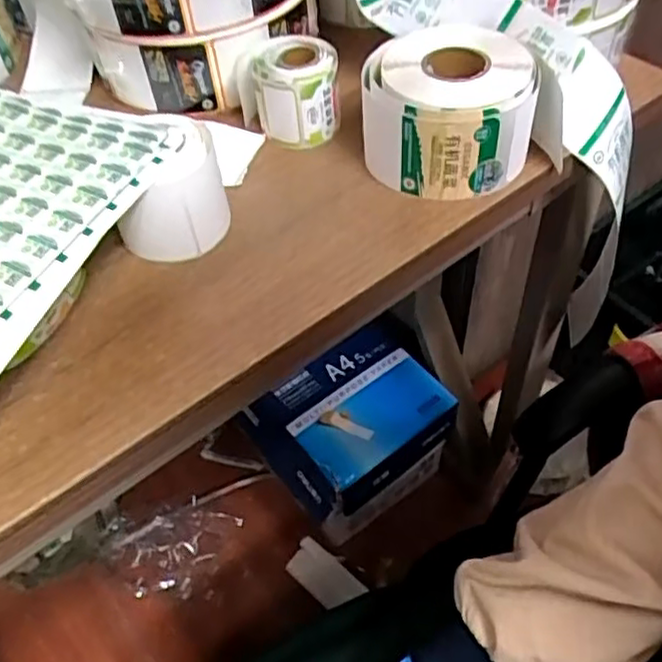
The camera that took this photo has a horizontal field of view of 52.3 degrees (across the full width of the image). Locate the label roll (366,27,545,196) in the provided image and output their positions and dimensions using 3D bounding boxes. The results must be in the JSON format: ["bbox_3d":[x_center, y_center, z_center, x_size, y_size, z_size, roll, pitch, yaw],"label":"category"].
[{"bbox_3d":[0.078,-0.151,0.466,0.109,0.070,0.104,-2,51,3],"label":"label roll"}]

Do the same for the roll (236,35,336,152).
[{"bbox_3d":[-0.032,-0.180,0.507,0.072,0.053,0.070,-10,51,-4],"label":"roll"}]

